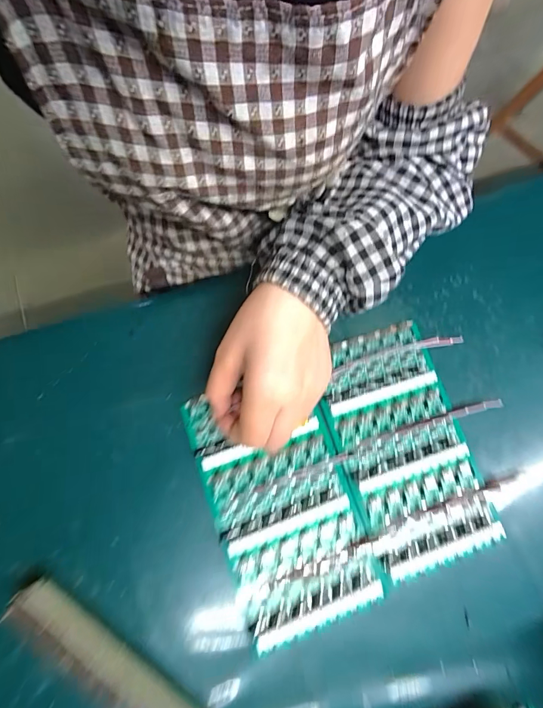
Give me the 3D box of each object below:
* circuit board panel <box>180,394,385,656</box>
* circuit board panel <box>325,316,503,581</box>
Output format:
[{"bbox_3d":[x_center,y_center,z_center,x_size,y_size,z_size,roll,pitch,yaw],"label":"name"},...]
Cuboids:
[{"bbox_3d":[0.007,0.110,0.259,0.106,0.011,0.175,-19,75,-8],"label":"circuit board panel"},{"bbox_3d":[0.107,0.068,0.275,0.096,0.007,0.181,-17,74,-7],"label":"circuit board panel"}]

